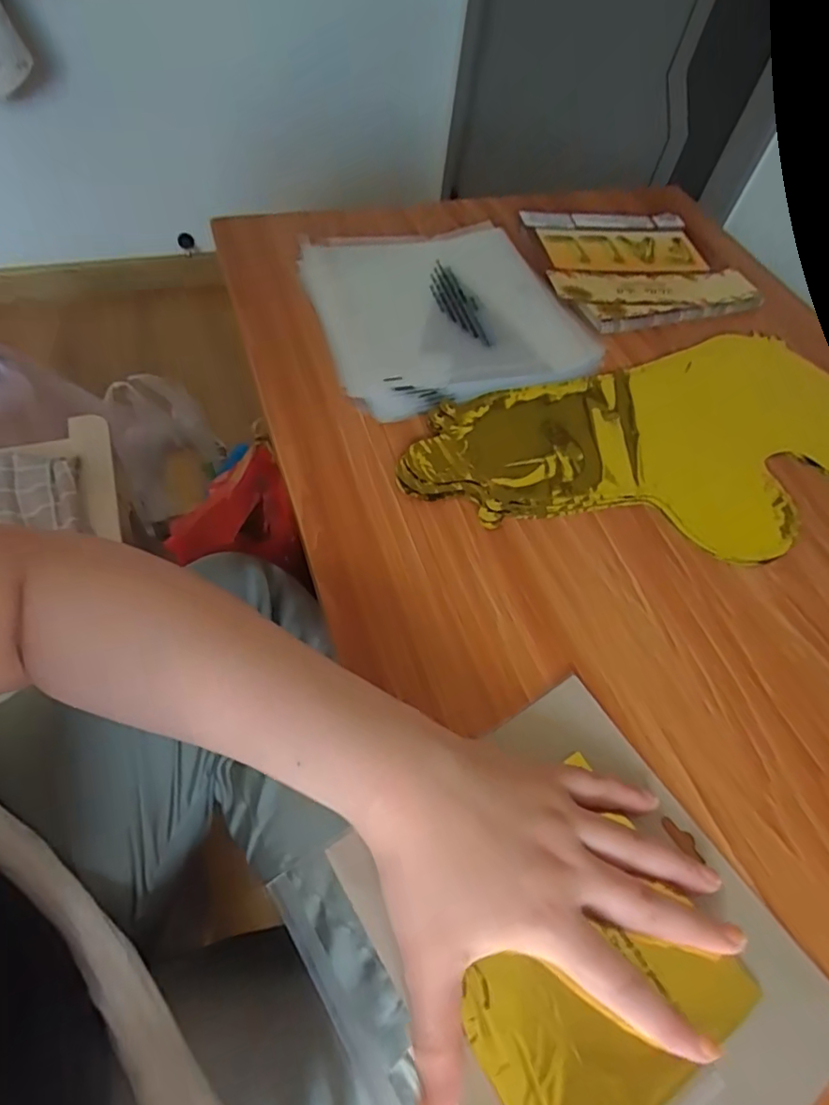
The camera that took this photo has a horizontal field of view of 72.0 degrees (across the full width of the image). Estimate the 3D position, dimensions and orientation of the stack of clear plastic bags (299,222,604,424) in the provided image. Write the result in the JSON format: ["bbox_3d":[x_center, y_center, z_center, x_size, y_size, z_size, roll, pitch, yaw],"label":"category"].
[{"bbox_3d":[0.021,-0.216,0.494,0.213,0.015,0.219,-17,61,-18],"label":"stack of clear plastic bags"}]

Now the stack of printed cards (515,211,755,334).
[{"bbox_3d":[0.215,-0.286,0.564,0.196,0.016,0.172,-10,59,-13],"label":"stack of printed cards"}]

